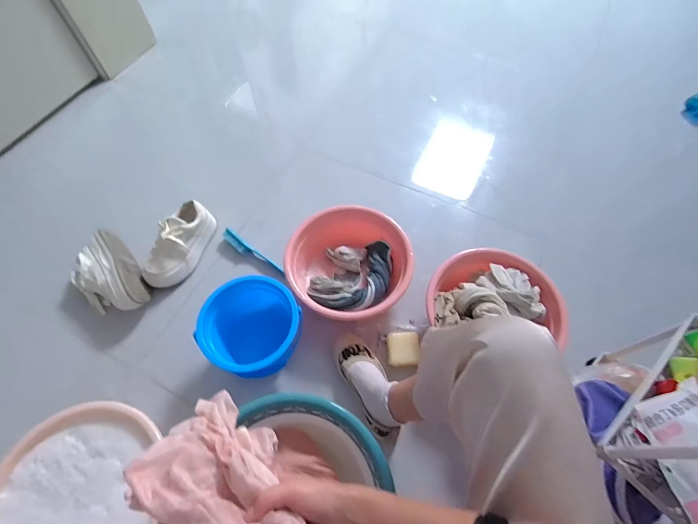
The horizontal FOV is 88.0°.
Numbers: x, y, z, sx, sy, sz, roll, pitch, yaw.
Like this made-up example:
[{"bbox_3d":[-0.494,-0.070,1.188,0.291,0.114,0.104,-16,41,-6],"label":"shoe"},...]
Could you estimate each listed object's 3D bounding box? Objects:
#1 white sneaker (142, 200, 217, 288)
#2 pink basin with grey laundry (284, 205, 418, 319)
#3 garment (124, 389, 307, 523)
[{"bbox_3d":[-0.443,-0.044,0.955,0.088,0.120,0.236,21,63,11],"label":"white sneaker"},{"bbox_3d":[0.001,0.011,0.930,0.302,0.108,0.281,0,61,0],"label":"pink basin with grey laundry"},{"bbox_3d":[-0.126,0.259,0.401,0.234,0.115,0.119,37,68,18],"label":"garment"}]

